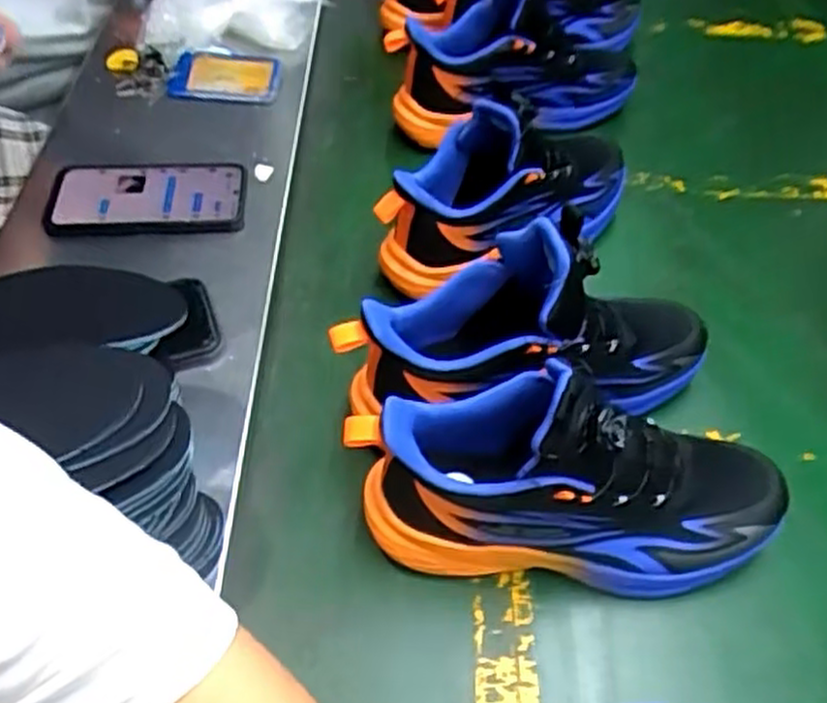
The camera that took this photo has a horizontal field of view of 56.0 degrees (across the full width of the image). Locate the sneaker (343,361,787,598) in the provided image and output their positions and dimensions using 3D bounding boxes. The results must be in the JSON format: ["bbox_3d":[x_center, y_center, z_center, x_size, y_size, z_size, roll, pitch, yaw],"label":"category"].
[{"bbox_3d":[0.101,0.073,0.472,0.263,0.147,0.094,7,52,2],"label":"sneaker"}]

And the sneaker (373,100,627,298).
[{"bbox_3d":[0.084,-0.145,0.661,0.259,0.138,0.092,-27,58,-21],"label":"sneaker"}]

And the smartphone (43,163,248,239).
[{"bbox_3d":[-0.230,-0.132,0.673,0.165,0.016,0.088,-2,52,0],"label":"smartphone"}]

